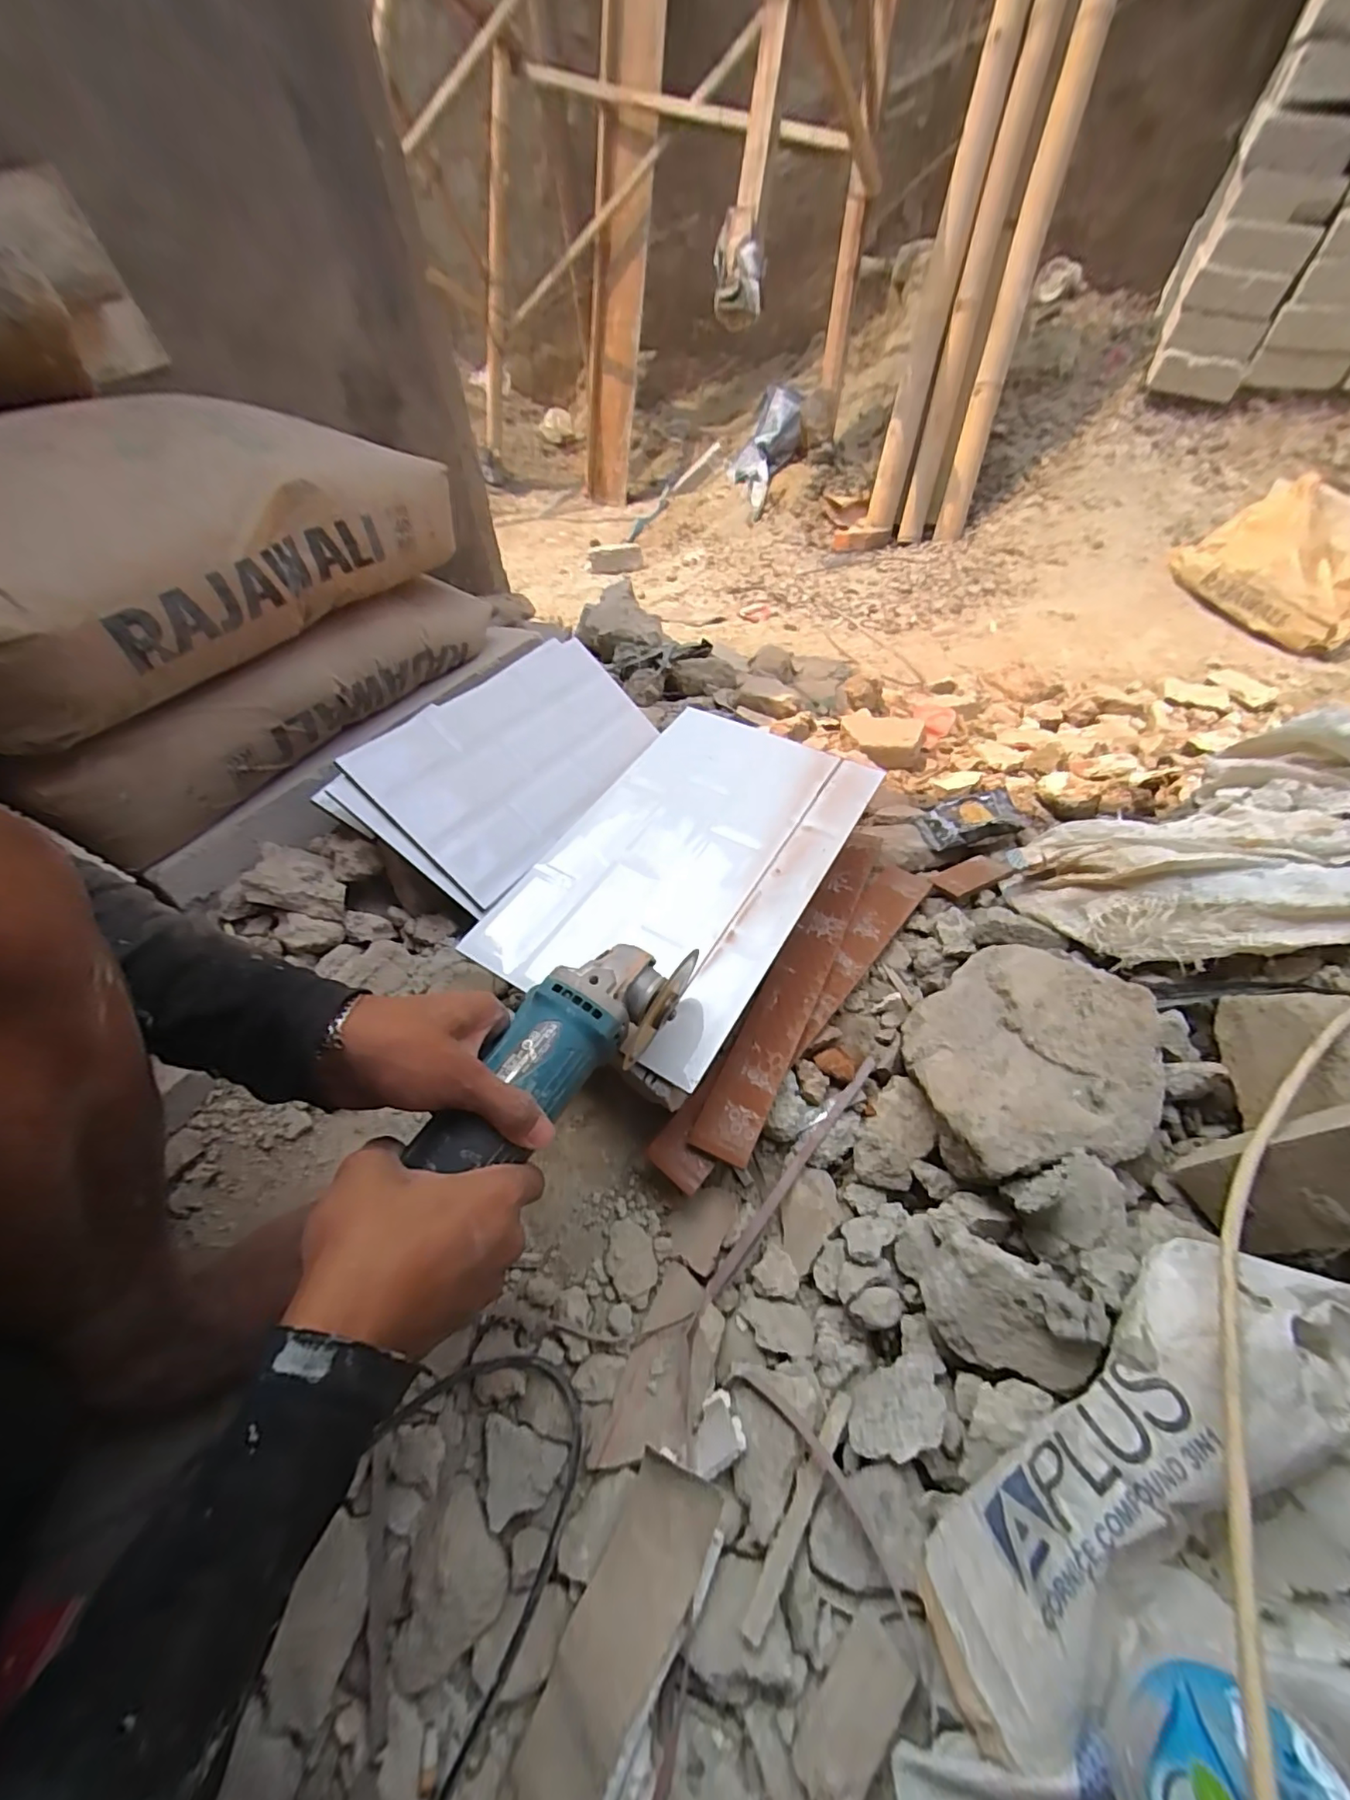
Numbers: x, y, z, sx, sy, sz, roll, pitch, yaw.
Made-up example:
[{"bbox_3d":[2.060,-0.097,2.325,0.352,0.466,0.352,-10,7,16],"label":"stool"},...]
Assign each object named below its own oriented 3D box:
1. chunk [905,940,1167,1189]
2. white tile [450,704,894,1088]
[{"bbox_3d":[0.275,0.118,0.467,0.161,0.091,0.206,0,48,5],"label":"chunk"},{"bbox_3d":[0.009,-0.043,0.578,0.256,0.010,0.387,26,63,22],"label":"white tile"}]

